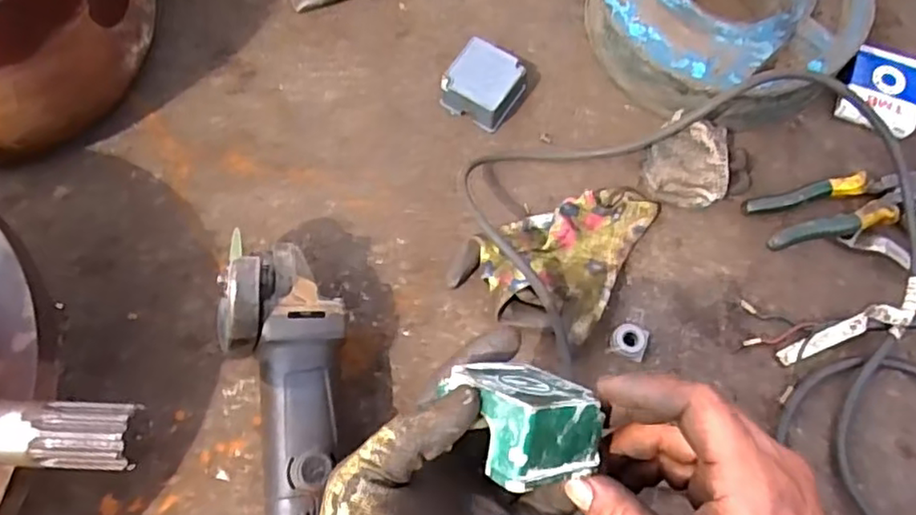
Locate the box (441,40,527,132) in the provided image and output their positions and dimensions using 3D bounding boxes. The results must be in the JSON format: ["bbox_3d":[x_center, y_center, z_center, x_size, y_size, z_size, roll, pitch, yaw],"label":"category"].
[{"bbox_3d":[0.024,-0.160,0.594,0.062,0.038,0.060,30,73,11],"label":"box"}]

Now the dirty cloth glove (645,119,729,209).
[{"bbox_3d":[0.194,-0.073,0.550,0.064,0.061,0.058,-2,70,0],"label":"dirty cloth glove"}]

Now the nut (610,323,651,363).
[{"bbox_3d":[0.142,0.069,0.526,0.030,0.016,0.026,17,71,7],"label":"nut"}]

